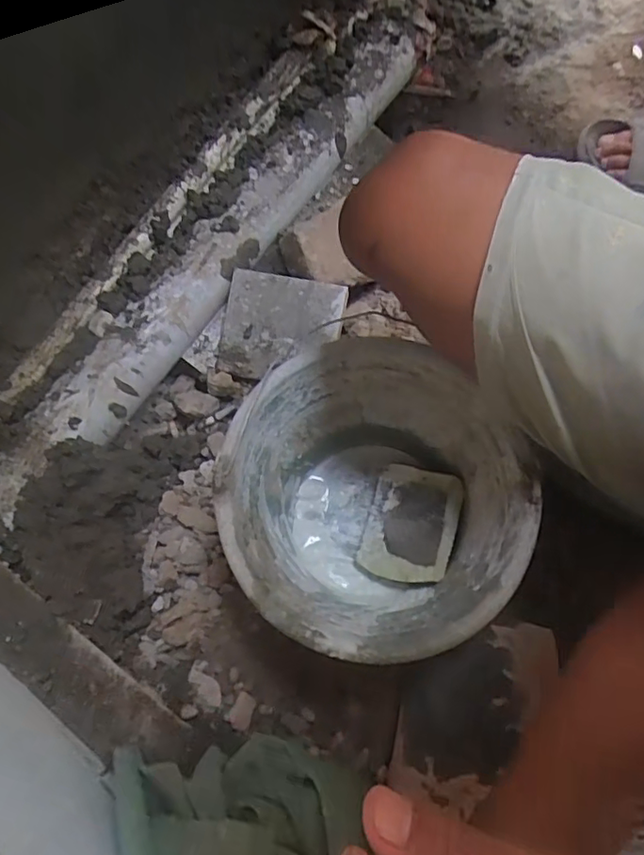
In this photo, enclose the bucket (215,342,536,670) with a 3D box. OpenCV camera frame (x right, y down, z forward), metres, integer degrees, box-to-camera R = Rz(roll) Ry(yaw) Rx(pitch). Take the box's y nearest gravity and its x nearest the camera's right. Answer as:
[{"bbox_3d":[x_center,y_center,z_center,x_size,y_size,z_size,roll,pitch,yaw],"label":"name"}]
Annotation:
[{"bbox_3d":[0.035,0.065,0.535,0.232,0.172,0.240,0,75,-1],"label":"bucket"}]

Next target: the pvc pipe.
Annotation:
[{"bbox_3d":[-0.077,-0.241,0.699,0.070,0.062,0.645,33,77,7],"label":"pvc pipe"}]

